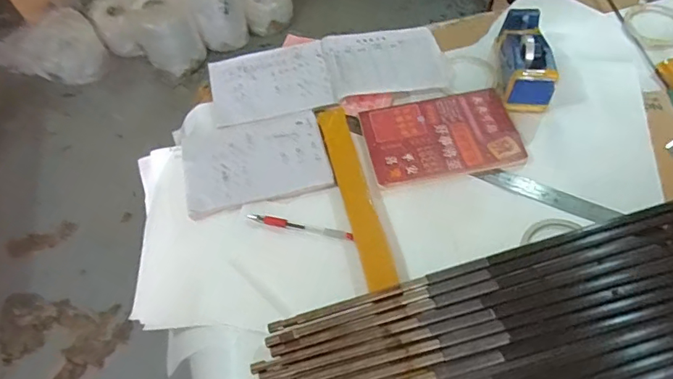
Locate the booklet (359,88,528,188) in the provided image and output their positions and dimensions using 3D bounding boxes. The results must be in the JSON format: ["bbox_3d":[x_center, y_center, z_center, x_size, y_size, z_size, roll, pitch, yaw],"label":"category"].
[{"bbox_3d":[0.144,-0.076,0.666,0.201,0.012,0.139,-11,55,-3],"label":"booklet"}]

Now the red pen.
[{"bbox_3d":[-0.045,0.046,0.603,0.136,0.008,0.012,8,56,10],"label":"red pen"}]

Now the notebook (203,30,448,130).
[{"bbox_3d":[-0.011,-0.183,0.748,0.354,0.020,0.145,-13,55,-4],"label":"notebook"}]

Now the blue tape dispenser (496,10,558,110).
[{"bbox_3d":[0.271,-0.186,0.697,0.062,0.077,0.151,1,55,6],"label":"blue tape dispenser"}]

